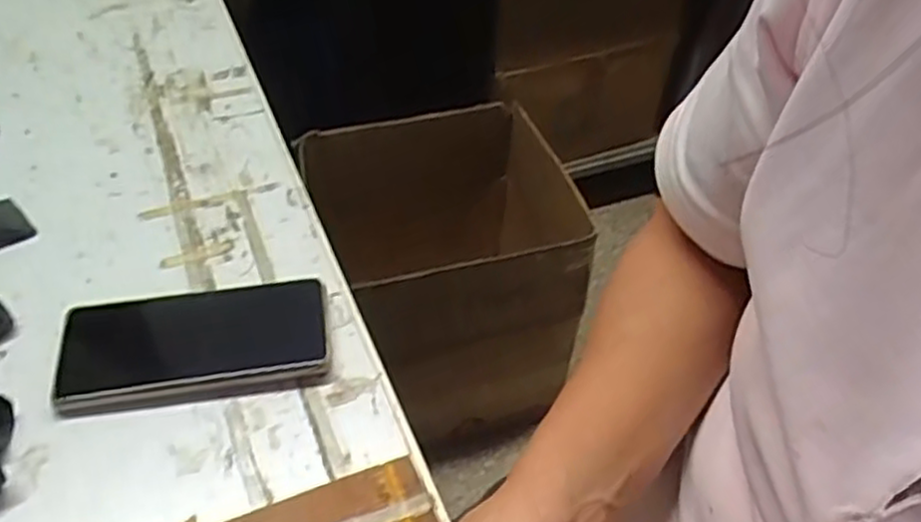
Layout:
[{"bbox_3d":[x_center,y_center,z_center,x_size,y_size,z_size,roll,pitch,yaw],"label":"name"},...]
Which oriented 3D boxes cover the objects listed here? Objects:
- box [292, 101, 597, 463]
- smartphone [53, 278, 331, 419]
[{"bbox_3d":[-0.020,0.038,1.194,0.367,0.438,0.342,-12,49,-16],"label":"box"},{"bbox_3d":[-0.165,0.051,0.461,0.159,0.014,0.079,-6,48,-11],"label":"smartphone"}]

